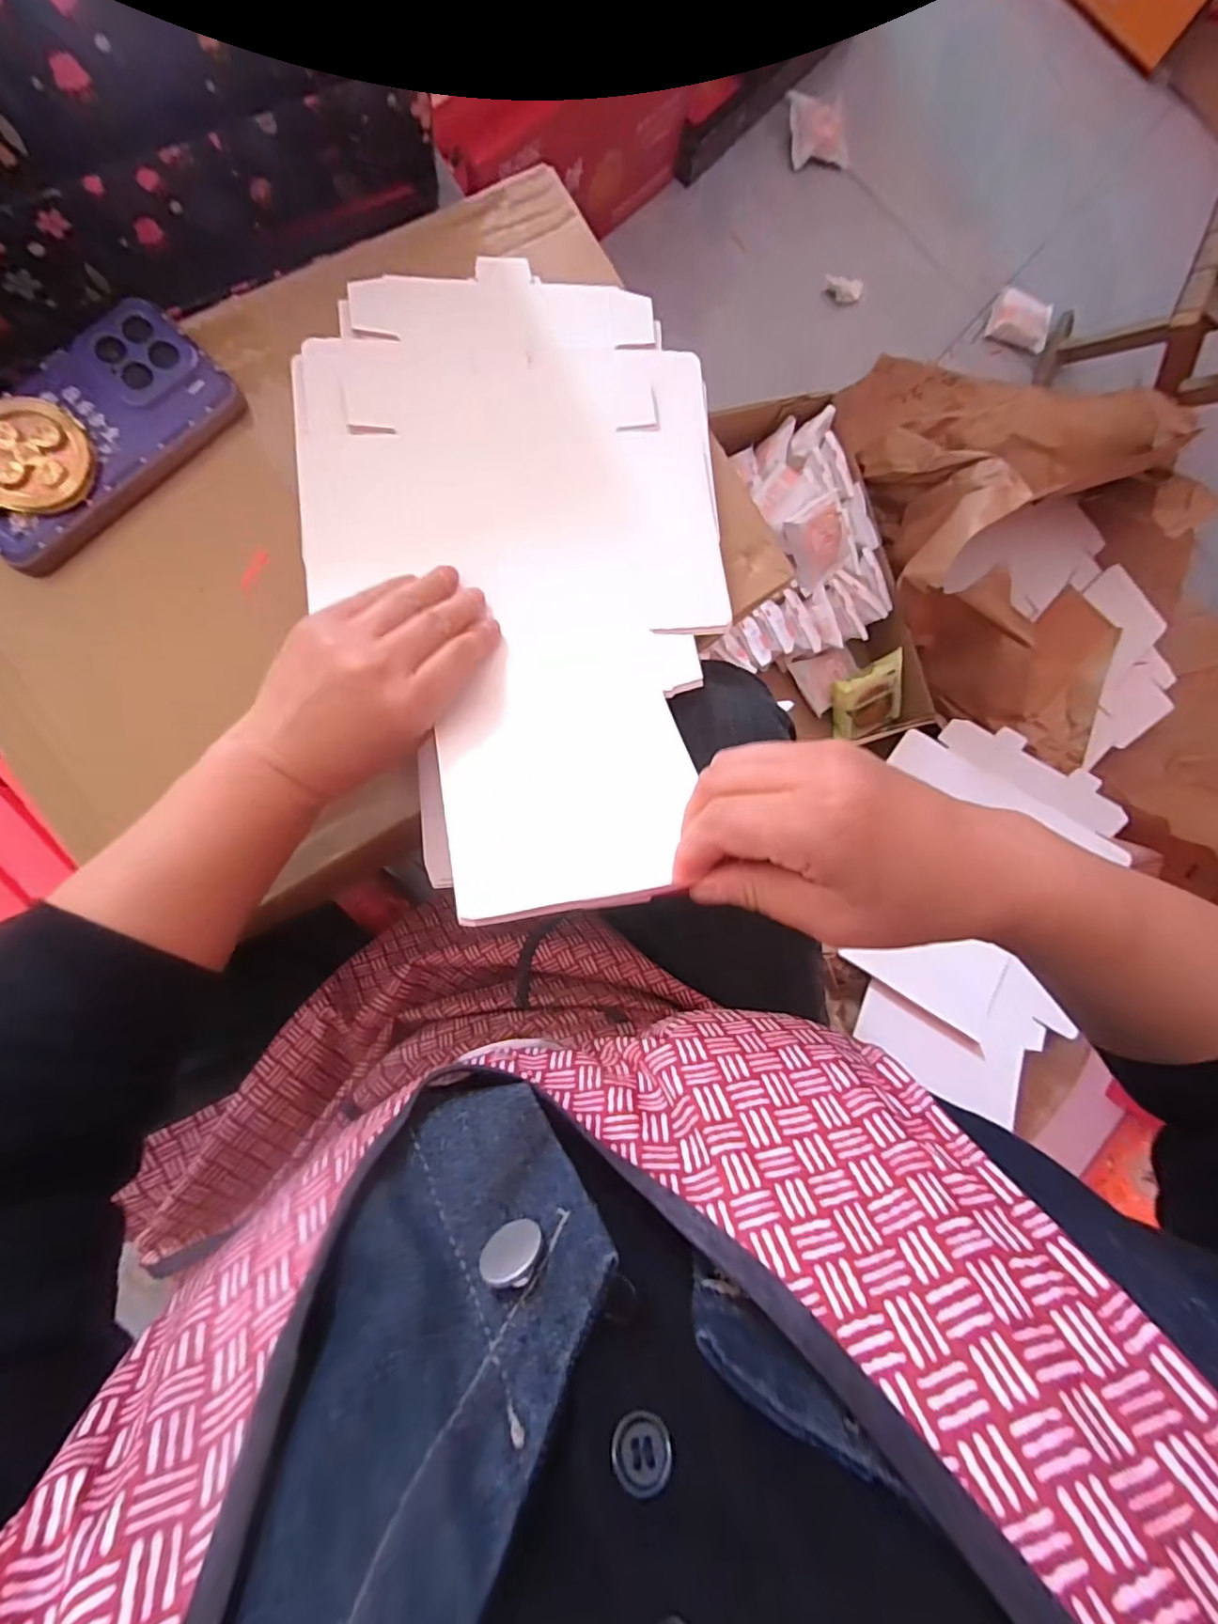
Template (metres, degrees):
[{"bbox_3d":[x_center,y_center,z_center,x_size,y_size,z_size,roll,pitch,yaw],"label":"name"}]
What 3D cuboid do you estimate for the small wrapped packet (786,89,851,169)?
[{"bbox_3d":[0.314,-1.026,0.886,0.082,0.033,0.099,-14,89,-10],"label":"small wrapped packet"}]

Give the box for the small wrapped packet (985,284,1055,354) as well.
[{"bbox_3d":[0.646,-0.774,0.925,0.091,0.018,0.081,15,84,-8],"label":"small wrapped packet"}]

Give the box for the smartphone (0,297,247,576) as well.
[{"bbox_3d":[-0.276,-0.201,0.312,0.151,0.015,0.078,-44,94,-9],"label":"smartphone"}]

